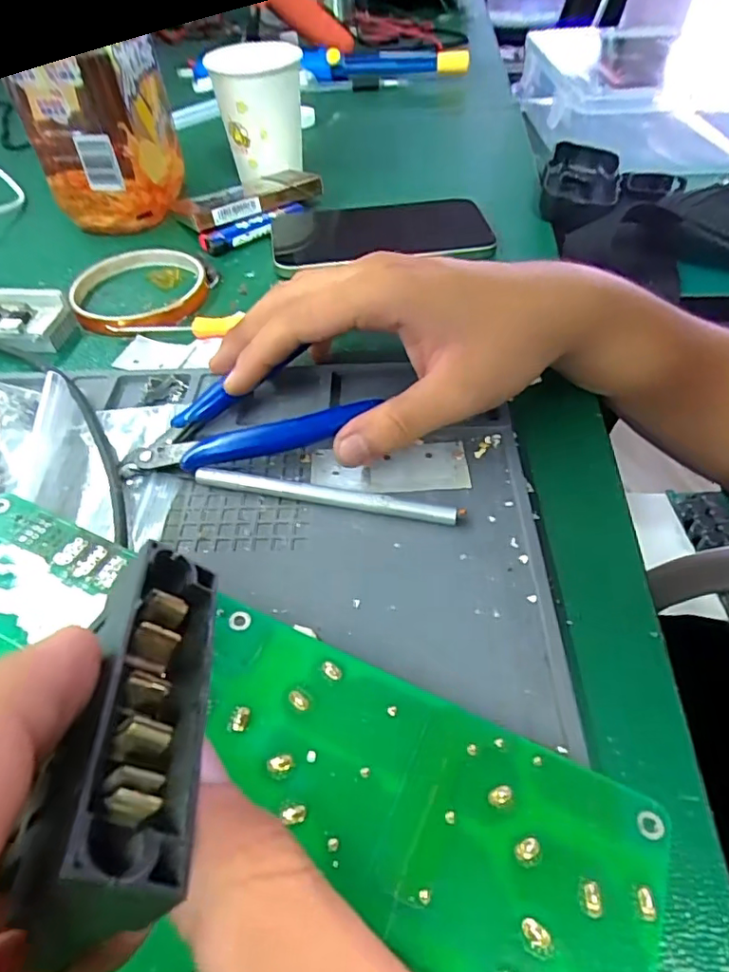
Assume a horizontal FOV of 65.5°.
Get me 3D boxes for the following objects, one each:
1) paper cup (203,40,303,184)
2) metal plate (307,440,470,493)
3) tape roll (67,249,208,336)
[{"bbox_3d":[-0.079,-0.279,0.423,0.063,0.079,0.062,-9,49,-5],"label":"paper cup"},{"bbox_3d":[0.011,-0.008,0.252,0.068,0.004,0.027,-4,50,0],"label":"metal plate"},{"bbox_3d":[-0.140,-0.124,0.354,0.080,0.017,0.089,-20,51,-14],"label":"tape roll"}]

